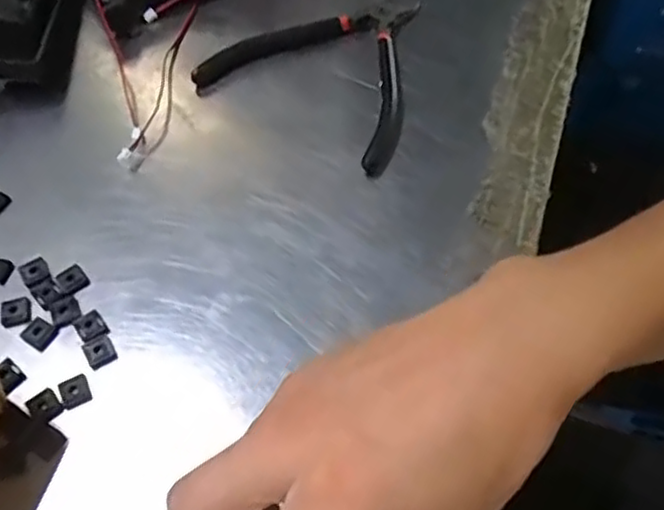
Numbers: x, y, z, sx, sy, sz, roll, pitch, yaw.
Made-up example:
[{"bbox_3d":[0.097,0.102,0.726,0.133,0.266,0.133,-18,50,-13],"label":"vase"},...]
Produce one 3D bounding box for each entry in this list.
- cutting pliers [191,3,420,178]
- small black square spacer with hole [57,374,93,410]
[{"bbox_3d":[-0.002,-0.123,0.435,0.134,0.010,0.136,24,62,16],"label":"cutting pliers"},{"bbox_3d":[-0.120,0.063,0.330,0.013,0.004,0.013,-26,61,-13],"label":"small black square spacer with hole"}]

